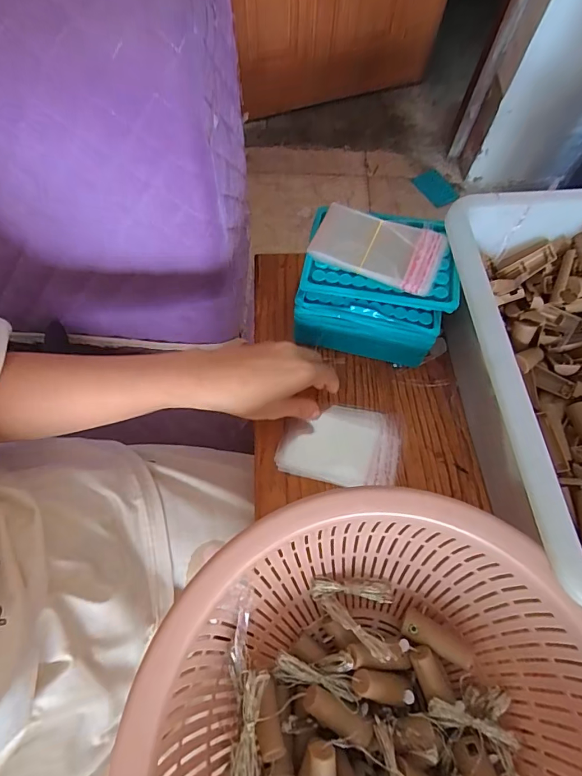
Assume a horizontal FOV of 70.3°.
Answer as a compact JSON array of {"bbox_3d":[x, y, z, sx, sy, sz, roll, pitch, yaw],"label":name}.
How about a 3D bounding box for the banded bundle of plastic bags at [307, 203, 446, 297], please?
[{"bbox_3d":[0.074,-0.121,0.352,0.105,0.016,0.061,23,69,8],"label":"banded bundle of plastic bags"}]

